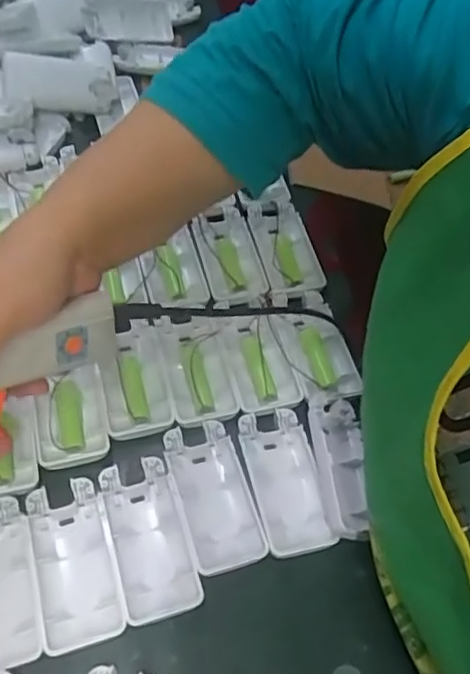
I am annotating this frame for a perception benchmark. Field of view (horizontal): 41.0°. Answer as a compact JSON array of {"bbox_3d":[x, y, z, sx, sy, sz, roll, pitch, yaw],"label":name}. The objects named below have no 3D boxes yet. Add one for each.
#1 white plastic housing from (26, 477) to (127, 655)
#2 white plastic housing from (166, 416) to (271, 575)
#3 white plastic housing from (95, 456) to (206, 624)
[{"bbox_3d":[-0.095,0.132,0.372,0.045,0.014,0.093,-13,58,-13],"label":"white plastic housing"},{"bbox_3d":[-0.014,0.099,0.396,0.043,0.011,0.092,-13,59,-13],"label":"white plastic housing"},{"bbox_3d":[-0.052,0.121,0.381,0.044,0.012,0.093,-13,58,-13],"label":"white plastic housing"}]

